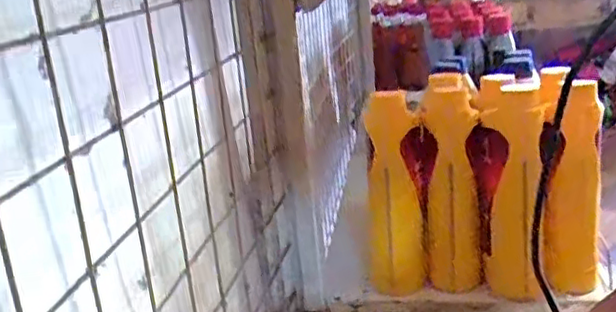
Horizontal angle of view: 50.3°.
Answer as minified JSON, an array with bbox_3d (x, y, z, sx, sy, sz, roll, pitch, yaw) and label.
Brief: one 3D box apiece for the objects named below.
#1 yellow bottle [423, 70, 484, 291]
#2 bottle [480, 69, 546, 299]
[{"bbox_3d":[0.177,0.036,0.798,0.070,0.247,0.091,-4,17,9],"label":"yellow bottle"},{"bbox_3d":[0.242,0.038,0.784,0.067,0.242,0.103,-3,17,14],"label":"bottle"}]

